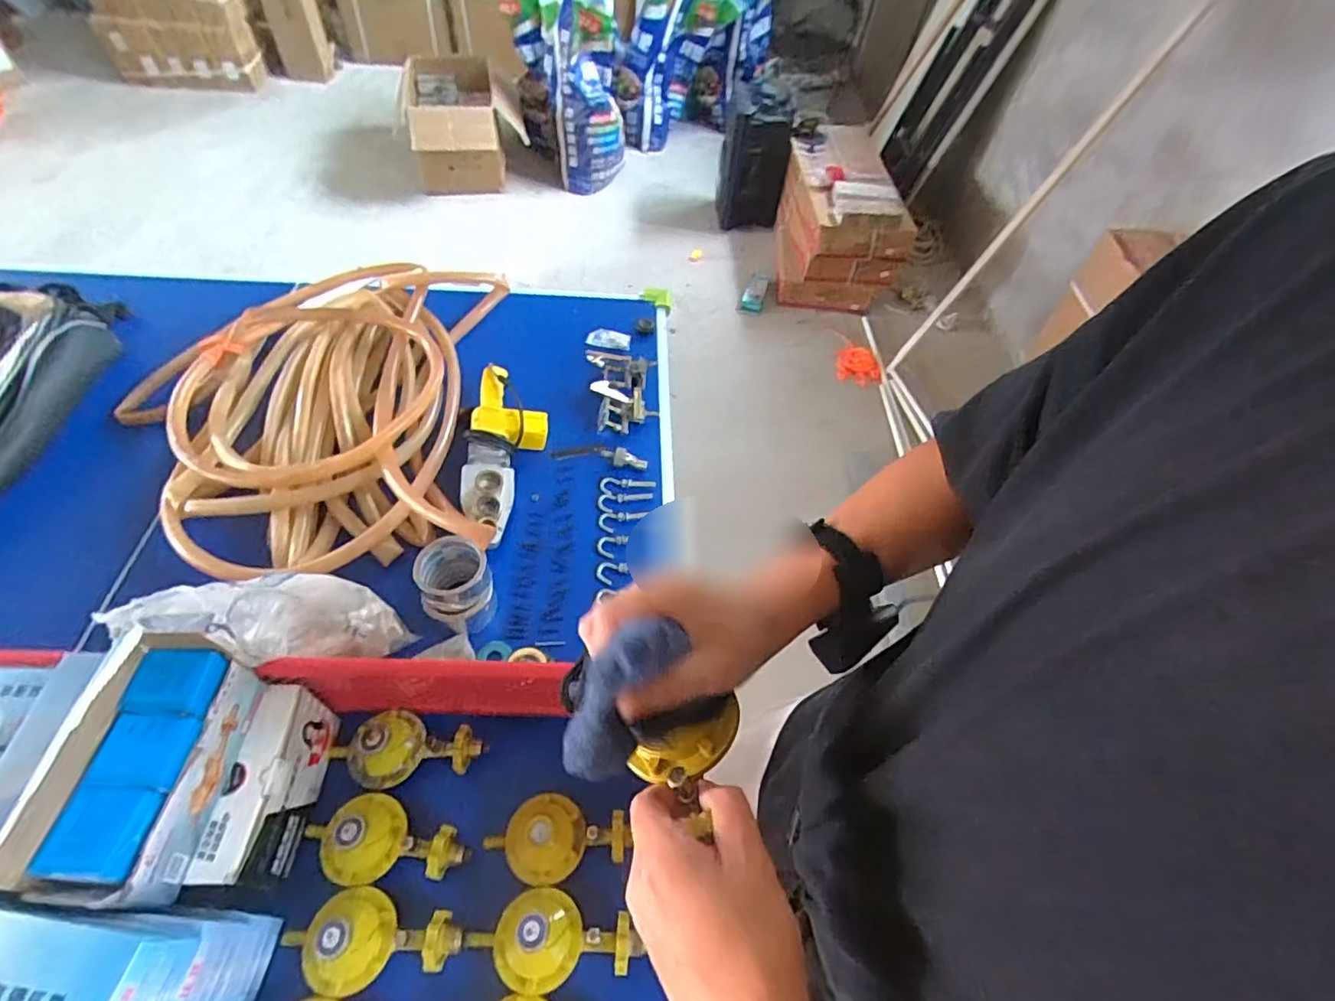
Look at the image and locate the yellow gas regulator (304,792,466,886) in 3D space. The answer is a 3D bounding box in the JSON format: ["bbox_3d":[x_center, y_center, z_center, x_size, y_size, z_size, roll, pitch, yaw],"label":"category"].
[{"bbox_3d":[-0.298,0.350,0.607,0.166,0.052,0.078,14,55,6],"label":"yellow gas regulator"}]

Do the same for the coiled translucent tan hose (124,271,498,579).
[{"bbox_3d":[-0.560,-0.177,0.954,0.551,0.098,0.657,-2,55,-5],"label":"coiled translucent tan hose"}]

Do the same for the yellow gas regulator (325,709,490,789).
[{"bbox_3d":[-0.298,0.277,0.667,0.172,0.061,0.074,0,55,-4],"label":"yellow gas regulator"}]

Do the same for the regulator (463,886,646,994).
[{"bbox_3d":[-0.110,0.422,0.570,0.164,0.048,0.078,5,55,0],"label":"regulator"}]

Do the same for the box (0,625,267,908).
[{"bbox_3d":[-0.446,0.223,0.508,0.082,0.137,0.198,7,55,1],"label":"box"}]

